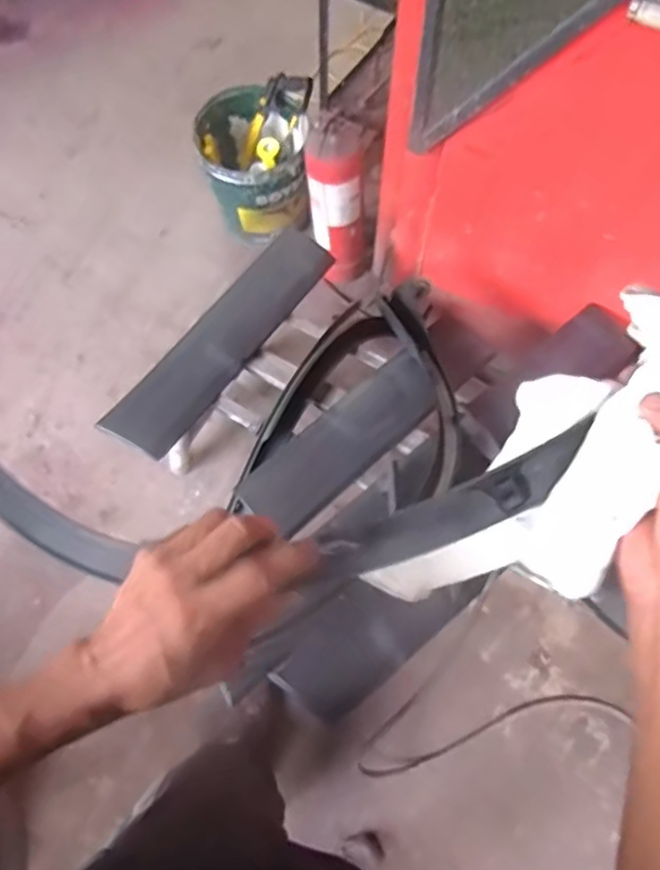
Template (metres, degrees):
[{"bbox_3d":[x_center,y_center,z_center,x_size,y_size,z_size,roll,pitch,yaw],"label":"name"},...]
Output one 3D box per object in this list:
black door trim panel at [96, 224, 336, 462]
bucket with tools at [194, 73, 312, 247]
[{"bbox_3d":[-0.211,-0.195,1.301,0.124,0.066,0.581,32,67,16],"label":"black door trim panel"},{"bbox_3d":[-0.186,-0.734,1.768,0.292,0.320,0.280,0,63,0],"label":"bucket with tools"}]

